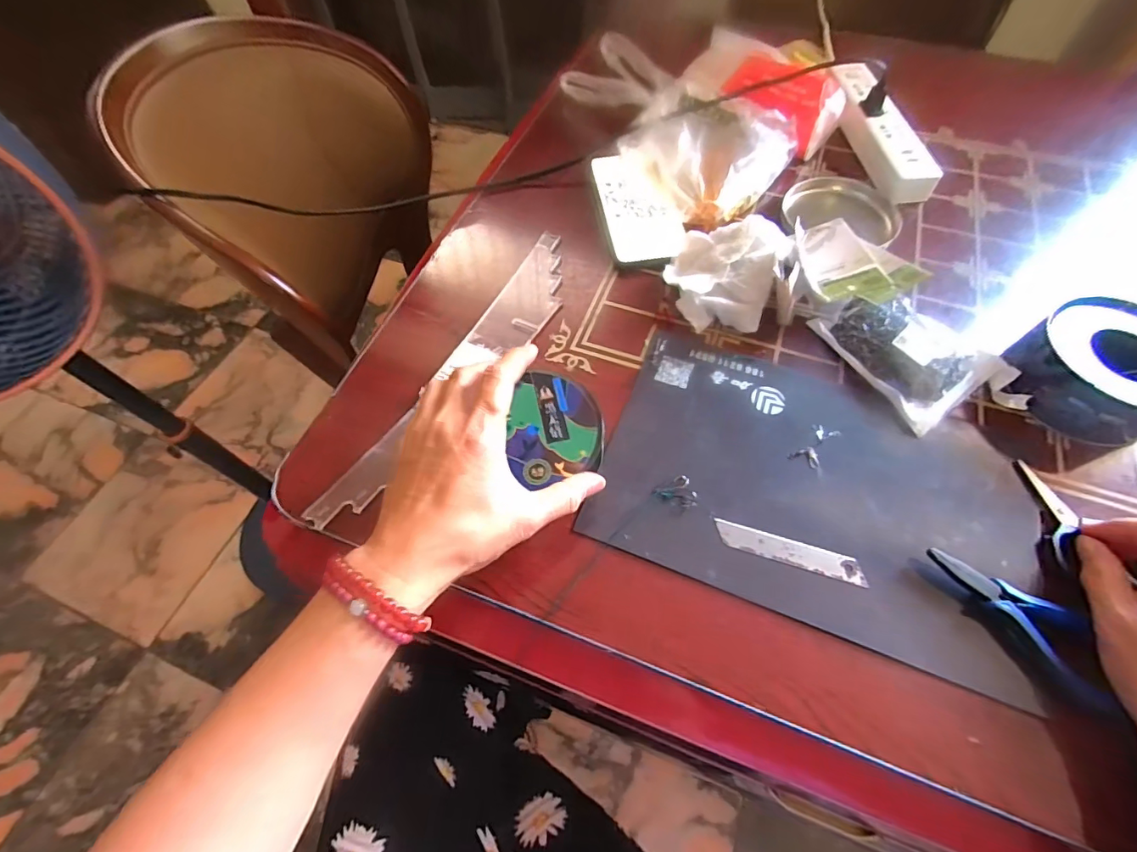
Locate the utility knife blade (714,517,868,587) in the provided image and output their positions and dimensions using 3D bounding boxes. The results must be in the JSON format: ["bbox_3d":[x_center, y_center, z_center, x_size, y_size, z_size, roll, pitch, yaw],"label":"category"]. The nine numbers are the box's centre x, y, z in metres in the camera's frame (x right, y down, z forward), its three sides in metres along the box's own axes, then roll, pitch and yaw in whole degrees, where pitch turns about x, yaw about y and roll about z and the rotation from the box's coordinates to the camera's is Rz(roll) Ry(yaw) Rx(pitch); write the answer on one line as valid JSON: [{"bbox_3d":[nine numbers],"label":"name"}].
[{"bbox_3d":[0.156,0.089,0.350,0.101,0.004,0.019,15,62,9],"label":"utility knife blade"}]

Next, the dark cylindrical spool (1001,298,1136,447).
[{"bbox_3d":[0.403,-0.039,0.377,0.094,0.057,0.106,-29,64,-14],"label":"dark cylindrical spool"}]

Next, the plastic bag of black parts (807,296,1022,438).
[{"bbox_3d":[0.288,-0.067,0.413,0.099,0.025,0.119,-24,63,-12],"label":"plastic bag of black parts"}]

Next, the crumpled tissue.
[{"bbox_3d":[0.141,-0.142,0.452,0.092,0.039,0.111,23,64,13],"label":"crumpled tissue"}]

